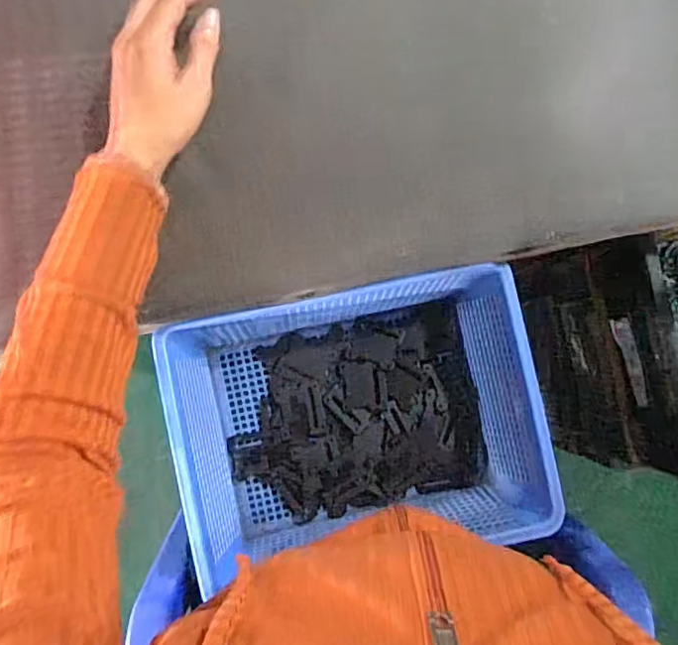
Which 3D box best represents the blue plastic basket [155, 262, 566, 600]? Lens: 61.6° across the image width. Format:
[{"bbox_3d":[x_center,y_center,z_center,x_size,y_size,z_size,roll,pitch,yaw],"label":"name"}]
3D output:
[{"bbox_3d":[0.016,0.084,0.505,0.293,0.100,0.219,-11,89,-3],"label":"blue plastic basket"}]

